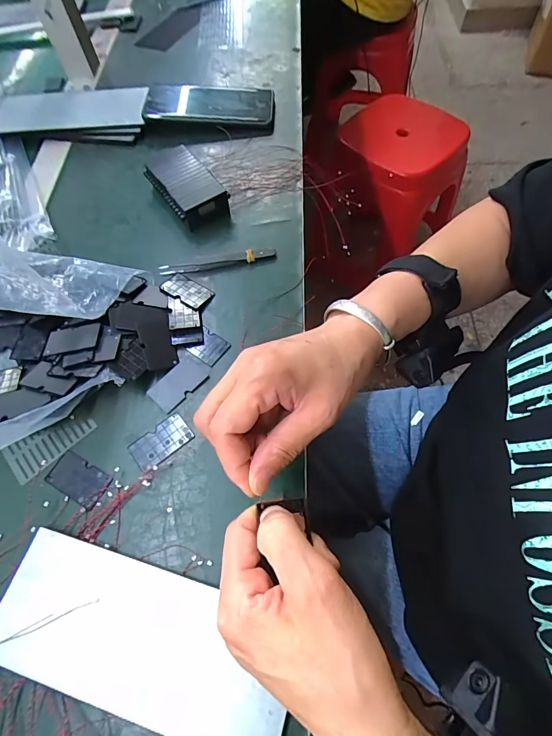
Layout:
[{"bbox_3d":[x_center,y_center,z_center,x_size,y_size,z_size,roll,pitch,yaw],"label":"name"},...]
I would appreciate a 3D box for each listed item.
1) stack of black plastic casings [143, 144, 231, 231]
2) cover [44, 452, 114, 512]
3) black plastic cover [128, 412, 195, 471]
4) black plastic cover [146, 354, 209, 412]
[{"bbox_3d":[-0.099,-0.200,0.438,0.056,0.028,0.109,-33,66,-13],"label":"stack of black plastic casings"},{"bbox_3d":[-0.158,0.088,0.311,0.049,0.004,0.028,26,67,15],"label":"cover"},{"bbox_3d":[-0.094,0.060,0.321,0.048,0.004,0.029,-37,67,-15],"label":"black plastic cover"},{"bbox_3d":[-0.086,0.012,0.343,0.032,0.004,0.049,39,72,20],"label":"black plastic cover"}]

